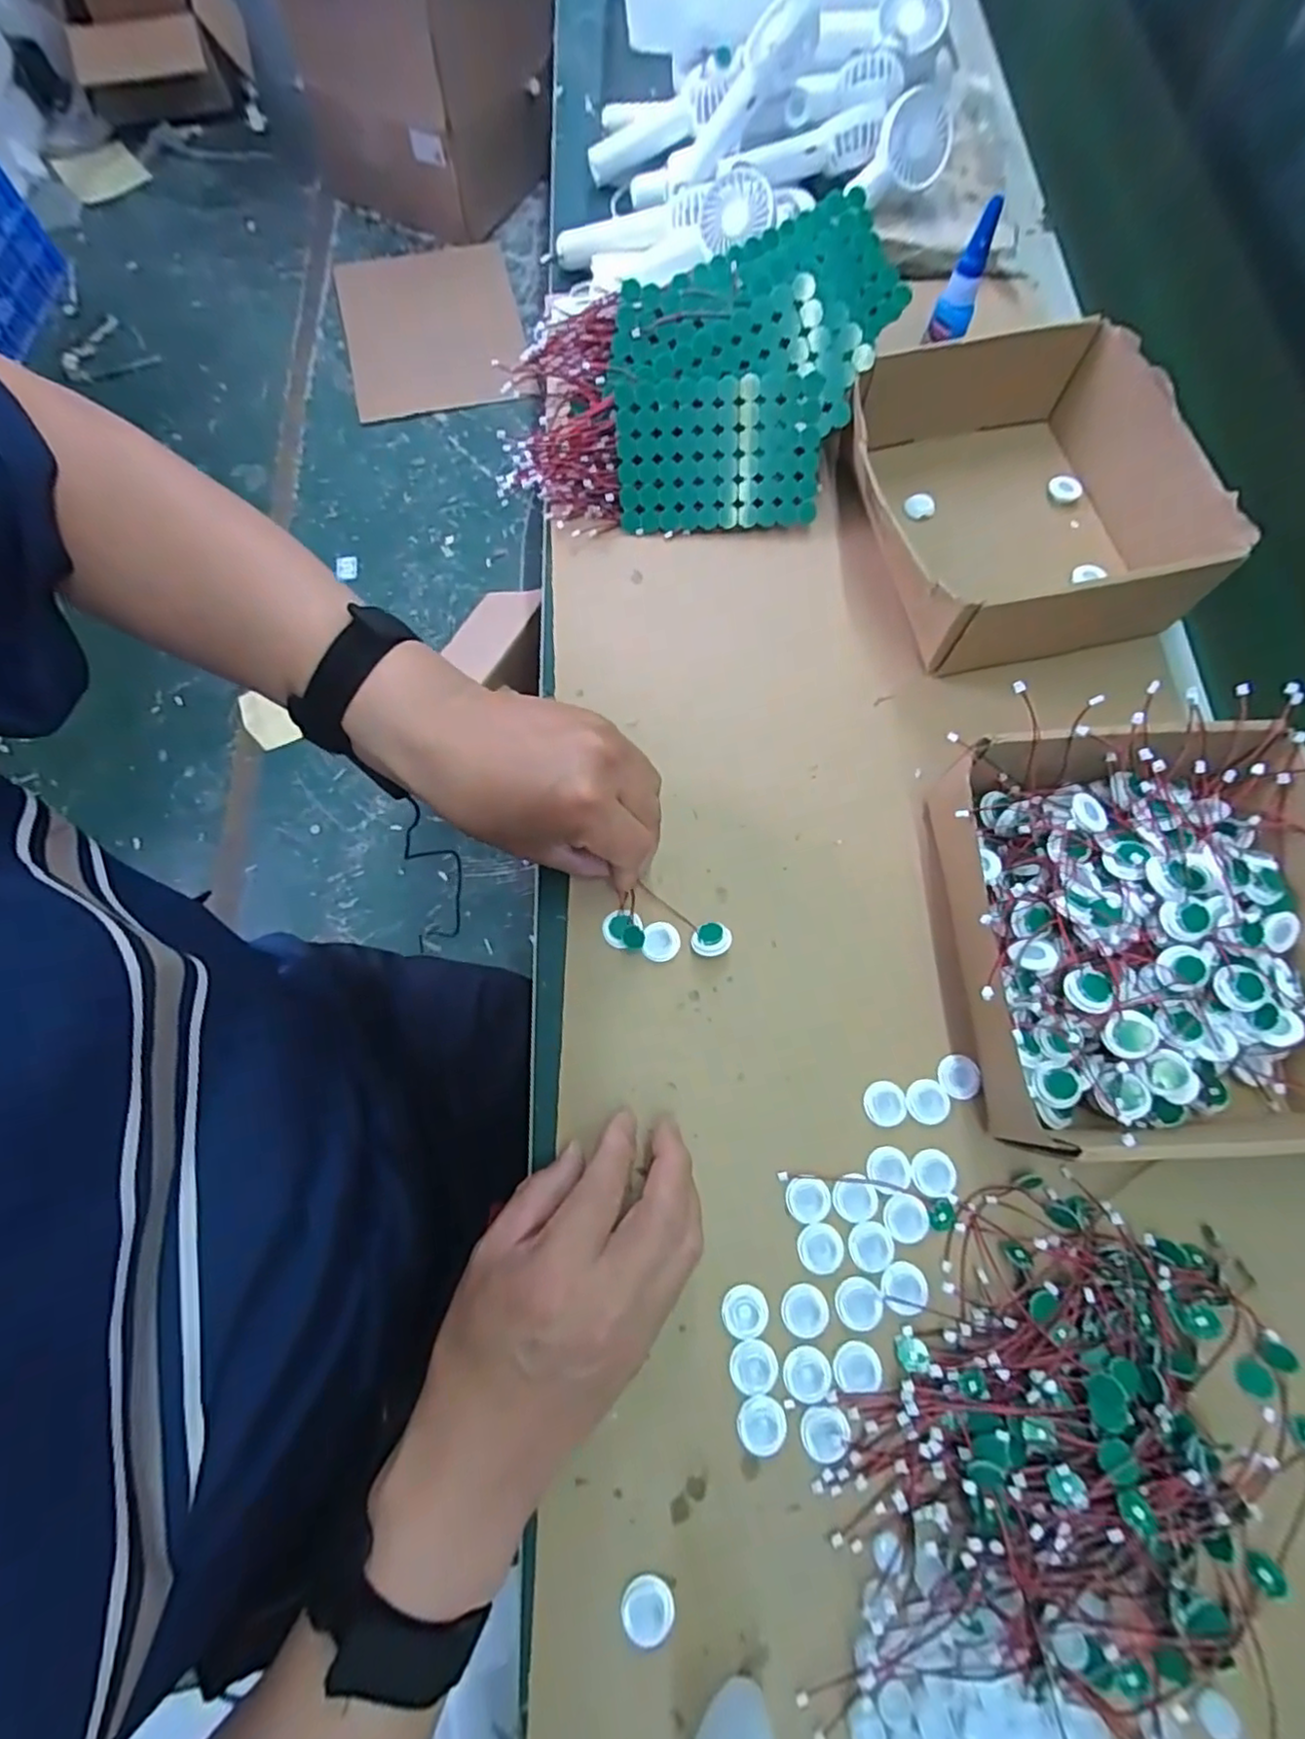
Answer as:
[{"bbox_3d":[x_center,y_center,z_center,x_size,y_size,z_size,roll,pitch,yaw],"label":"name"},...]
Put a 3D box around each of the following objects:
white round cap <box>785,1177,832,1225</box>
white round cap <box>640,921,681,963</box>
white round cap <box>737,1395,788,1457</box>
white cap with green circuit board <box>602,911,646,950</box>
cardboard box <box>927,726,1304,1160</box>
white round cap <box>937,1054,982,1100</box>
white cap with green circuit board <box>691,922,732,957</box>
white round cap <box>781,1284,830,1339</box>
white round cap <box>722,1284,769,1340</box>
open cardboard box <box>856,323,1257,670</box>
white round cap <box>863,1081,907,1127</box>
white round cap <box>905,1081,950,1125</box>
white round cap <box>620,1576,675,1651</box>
[{"bbox_3d":[0.081,0.173,0.339,0.023,0.004,0.021,0,72,0],"label":"white round cap"},{"bbox_3d":[0.005,0.042,0.381,0.021,0.005,0.023,0,72,0],"label":"white round cap"},{"bbox_3d":[0.052,0.264,0.309,0.023,0.004,0.022,0,72,0],"label":"white round cap"},{"bbox_3d":[-0.017,0.035,0.378,0.026,0.010,0.021,15,73,4],"label":"white cap with green circuit board"},{"bbox_3d":[0.264,0.032,0.350,0.187,0.069,0.213,-4,72,-2],"label":"cardboard box"},{"bbox_3d":[0.169,0.114,0.357,0.022,0.004,0.023,0,72,0],"label":"white round cap"},{"bbox_3d":[0.034,0.042,0.376,0.020,0.014,0.021,0,72,0],"label":"white cap with green circuit board"},{"bbox_3d":[0.076,0.220,0.323,0.023,0.004,0.023,0,72,0],"label":"white round cap"},{"bbox_3d":[0.046,0.221,0.324,0.022,0.004,0.022,0,72,0],"label":"white round cap"},{"bbox_3d":[0.239,-0.249,0.440,0.194,0.073,0.210,-11,73,-4],"label":"open cardboard box"},{"bbox_3d":[0.127,0.127,0.354,0.022,0.004,0.023,0,72,0],"label":"white round cap"},{"bbox_3d":[0.150,0.127,0.354,0.023,0.004,0.022,0,72,0],"label":"white round cap"},{"bbox_3d":[-0.002,0.328,0.288,0.023,0.007,0.021,0,72,0],"label":"white round cap"}]

